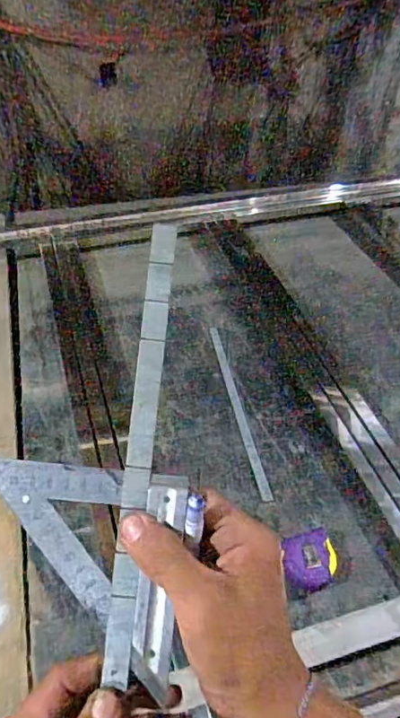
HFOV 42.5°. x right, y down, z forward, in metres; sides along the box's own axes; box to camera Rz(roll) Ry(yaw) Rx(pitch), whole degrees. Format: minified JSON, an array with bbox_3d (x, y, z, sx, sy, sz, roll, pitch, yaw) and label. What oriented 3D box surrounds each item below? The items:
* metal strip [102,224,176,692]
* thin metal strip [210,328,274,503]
[{"bbox_3d":[-0.034,0.049,0.304,0.017,0.004,0.262,5,83,3],"label":"metal strip"},{"bbox_3d":[0.066,0.078,0.895,0.017,0.008,0.380,-1,44,-14],"label":"thin metal strip"}]

